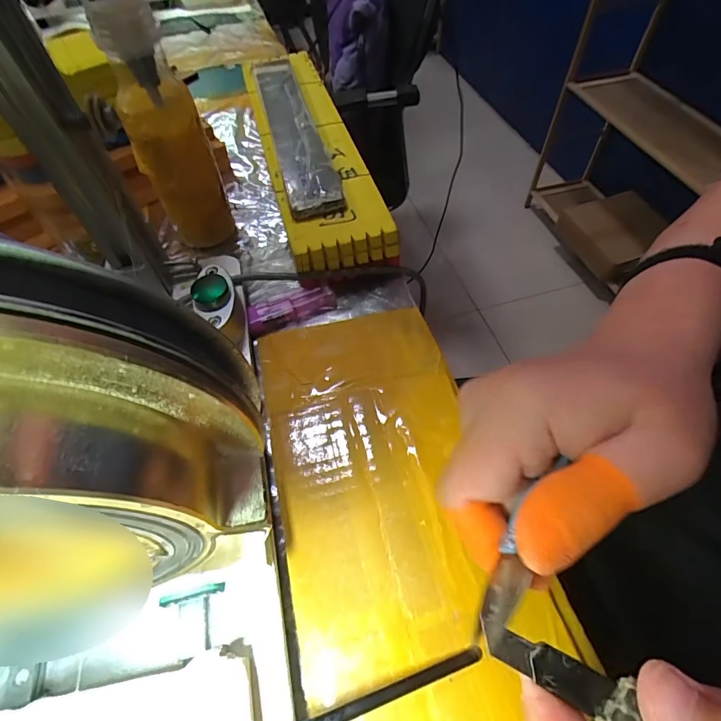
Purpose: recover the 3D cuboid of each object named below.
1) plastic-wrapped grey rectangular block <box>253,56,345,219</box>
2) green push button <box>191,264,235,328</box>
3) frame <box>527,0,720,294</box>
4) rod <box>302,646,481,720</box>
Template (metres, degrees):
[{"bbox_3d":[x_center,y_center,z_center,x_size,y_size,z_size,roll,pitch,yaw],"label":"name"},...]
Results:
[{"bbox_3d":[-0.067,-0.228,0.403,0.045,0.011,0.285,-13,56,-7],"label":"plastic-wrapped grey rectangular block"},{"bbox_3d":[-0.095,-0.042,0.273,0.026,0.011,0.043,-16,56,-10],"label":"green push button"},{"bbox_3d":[0.797,-0.660,1.124,0.273,0.838,0.692,-10,56,-5],"label":"frame"},{"bbox_3d":[0.012,0.138,0.175,0.092,0.004,0.006,-6,53,-23],"label":"rod"}]

